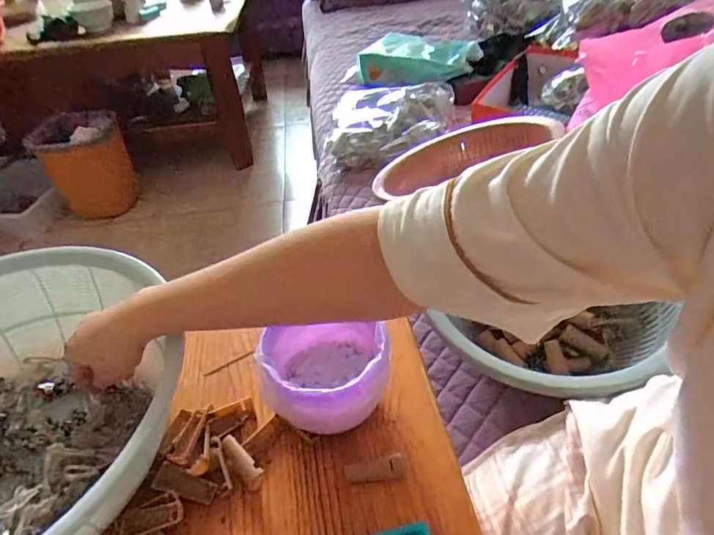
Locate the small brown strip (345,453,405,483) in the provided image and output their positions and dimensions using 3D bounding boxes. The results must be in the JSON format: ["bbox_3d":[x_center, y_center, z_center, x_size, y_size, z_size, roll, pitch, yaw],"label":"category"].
[{"bbox_3d":[0.015,0.170,0.416,0.050,0.004,0.018,-9,41,-2],"label":"small brown strip"}]

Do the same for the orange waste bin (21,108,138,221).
[{"bbox_3d":[-0.885,-0.335,1.634,0.267,0.264,0.266,-26,45,-21],"label":"orange waste bin"}]

